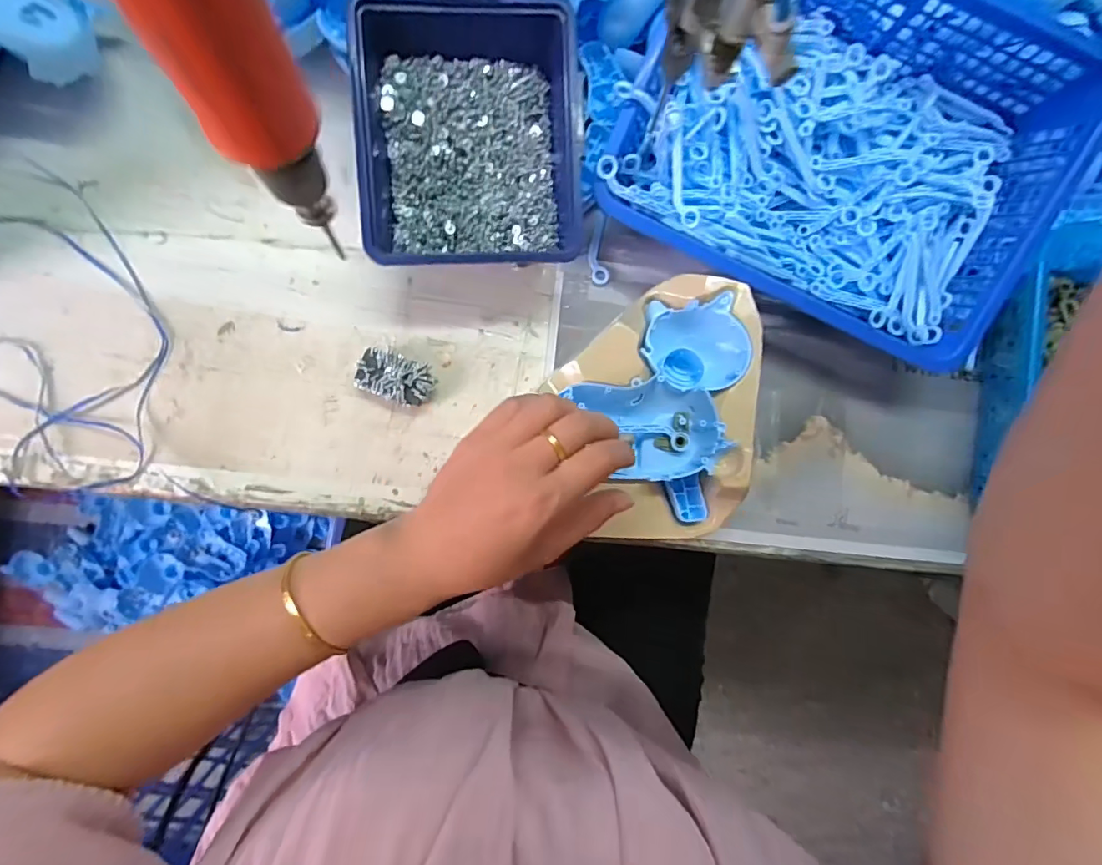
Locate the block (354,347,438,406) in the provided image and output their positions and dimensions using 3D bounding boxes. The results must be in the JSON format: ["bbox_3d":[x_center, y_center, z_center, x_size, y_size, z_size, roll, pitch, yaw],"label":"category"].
[{"bbox_3d":[-0.112,-0.039,0.358,0.052,0.020,0.032,20,85,-3],"label":"block"}]

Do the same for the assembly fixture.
[{"bbox_3d":[0.070,-0.019,0.353,0.133,0.059,0.182,9,86,-4],"label":"assembly fixture"}]

